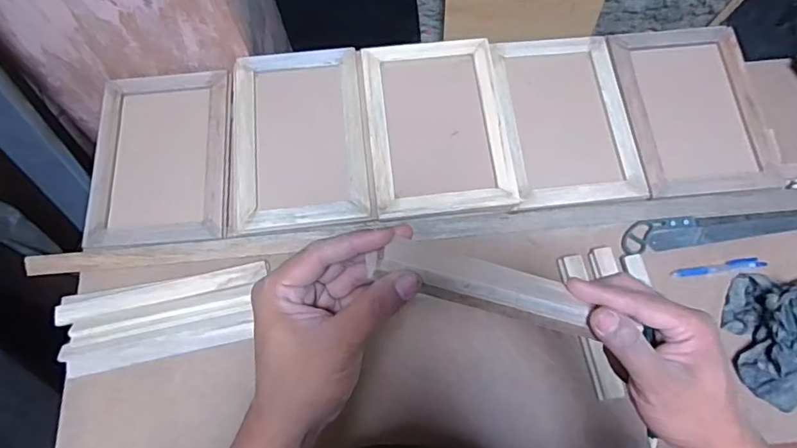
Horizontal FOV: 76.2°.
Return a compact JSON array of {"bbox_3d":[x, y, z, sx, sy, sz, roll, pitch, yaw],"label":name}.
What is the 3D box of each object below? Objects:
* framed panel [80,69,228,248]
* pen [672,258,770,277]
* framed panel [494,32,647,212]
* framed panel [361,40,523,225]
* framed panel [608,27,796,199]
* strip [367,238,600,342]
[{"bbox_3d":[-0.376,-0.110,0.802,0.210,0.026,0.296,-6,68,-2],"label":"framed panel"},{"bbox_3d":[0.467,0.063,0.740,0.135,0.007,0.018,-6,68,-2],"label":"pen"},{"bbox_3d":[0.265,-0.174,0.810,0.202,0.018,0.301,-4,68,-1],"label":"framed panel"},{"bbox_3d":[0.059,-0.153,0.796,0.209,0.028,0.298,-5,68,-2],"label":"framed panel"},{"bbox_3d":[0.480,-0.189,0.821,0.220,0.013,0.302,-4,68,-1],"label":"framed panel"},{"bbox_3d":[0.059,0.040,0.339,0.152,0.015,0.036,18,68,-15],"label":"strip"}]

